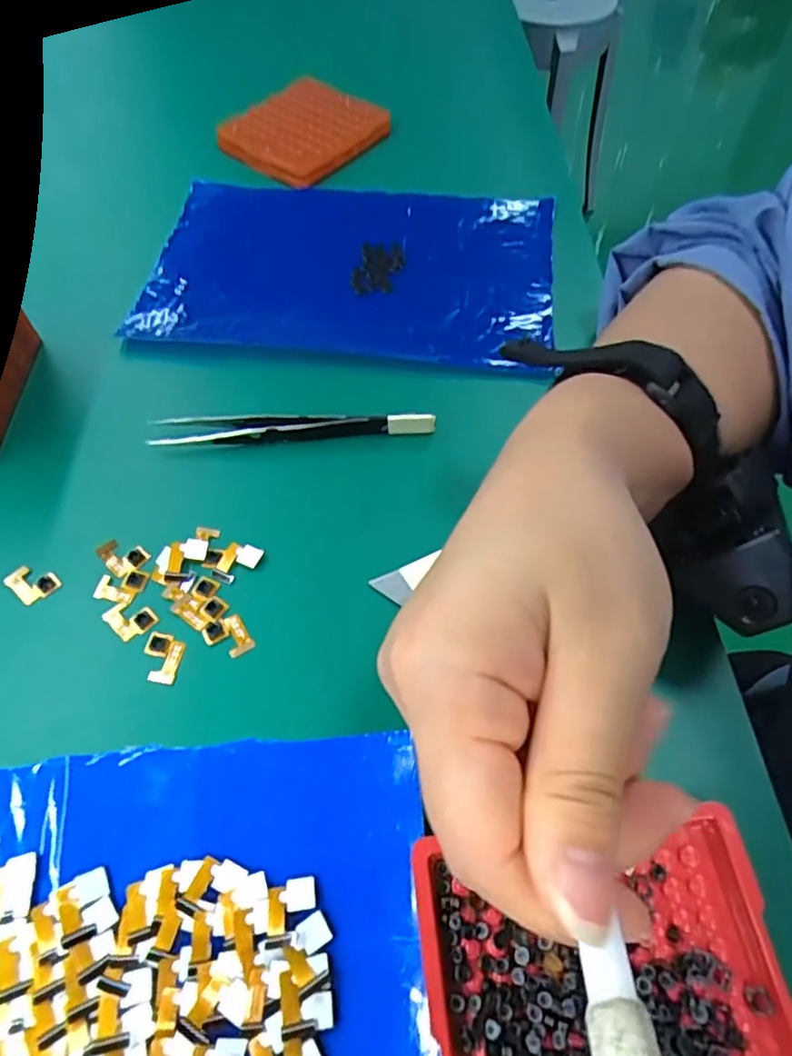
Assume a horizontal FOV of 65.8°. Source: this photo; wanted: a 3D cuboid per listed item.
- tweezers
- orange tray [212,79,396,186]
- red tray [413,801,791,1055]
[{"bbox_3d":[-0.047,-0.045,0.278,0.127,0.011,0.015,0,60,0],"label":"tweezers"},{"bbox_3d":[-0.062,-0.266,0.410,0.088,0.013,0.085,-41,68,-20],"label":"orange tray"},{"bbox_3d":[0.061,0.136,0.168,0.100,0.012,0.094,-7,60,-4],"label":"red tray"}]

